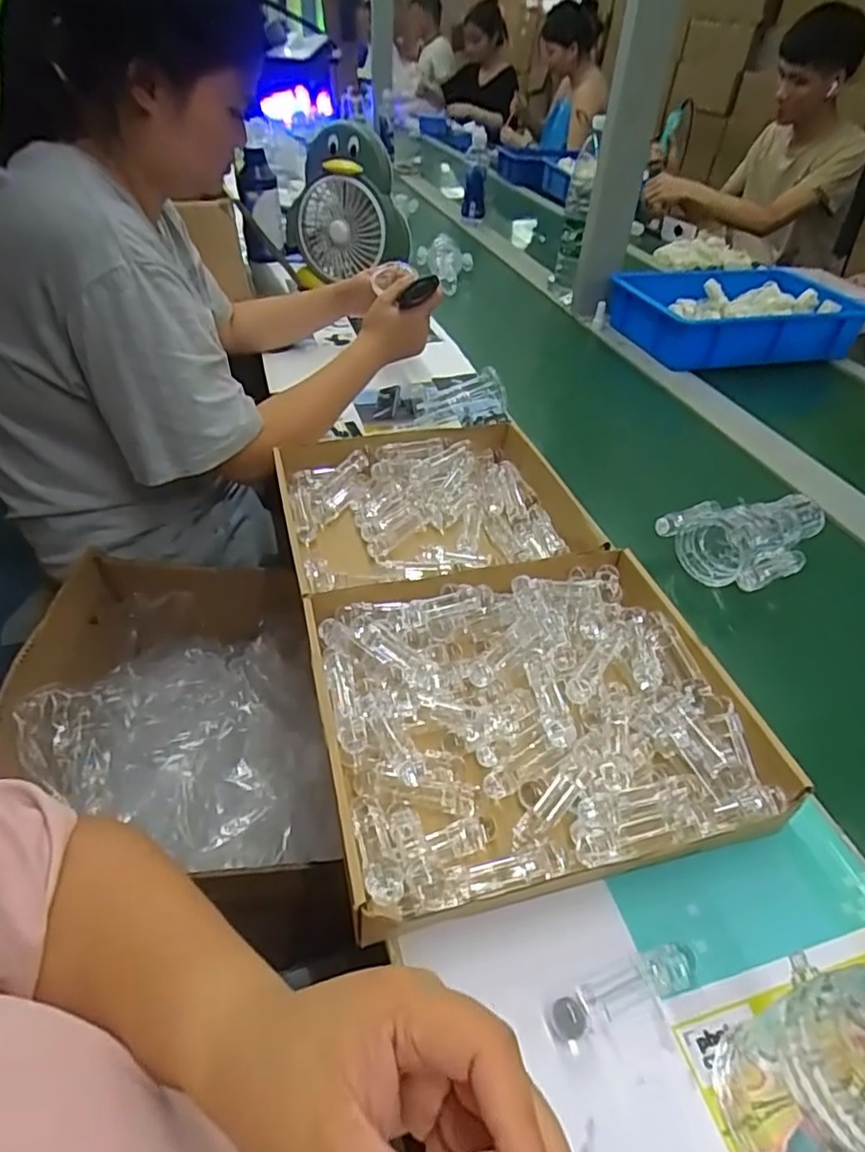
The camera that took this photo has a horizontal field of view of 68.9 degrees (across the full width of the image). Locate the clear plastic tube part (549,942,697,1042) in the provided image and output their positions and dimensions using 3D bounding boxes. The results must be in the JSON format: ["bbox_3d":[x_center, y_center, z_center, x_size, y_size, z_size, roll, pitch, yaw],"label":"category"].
[{"bbox_3d":[0.114,0.244,0.373,0.095,0.016,0.022,-13,44,-17],"label":"clear plastic tube part"}]

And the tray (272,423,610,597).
[{"bbox_3d":[0.004,-0.072,0.708,0.327,0.059,0.279,-9,43,-13],"label":"tray"}]

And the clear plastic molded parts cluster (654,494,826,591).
[{"bbox_3d":[0.360,-0.053,0.700,0.191,0.053,0.127,-25,49,-28],"label":"clear plastic molded parts cluster"}]

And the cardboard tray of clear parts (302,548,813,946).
[{"bbox_3d":[0.072,0.100,0.499,0.309,0.045,0.276,-9,43,-13],"label":"cardboard tray of clear parts"}]

